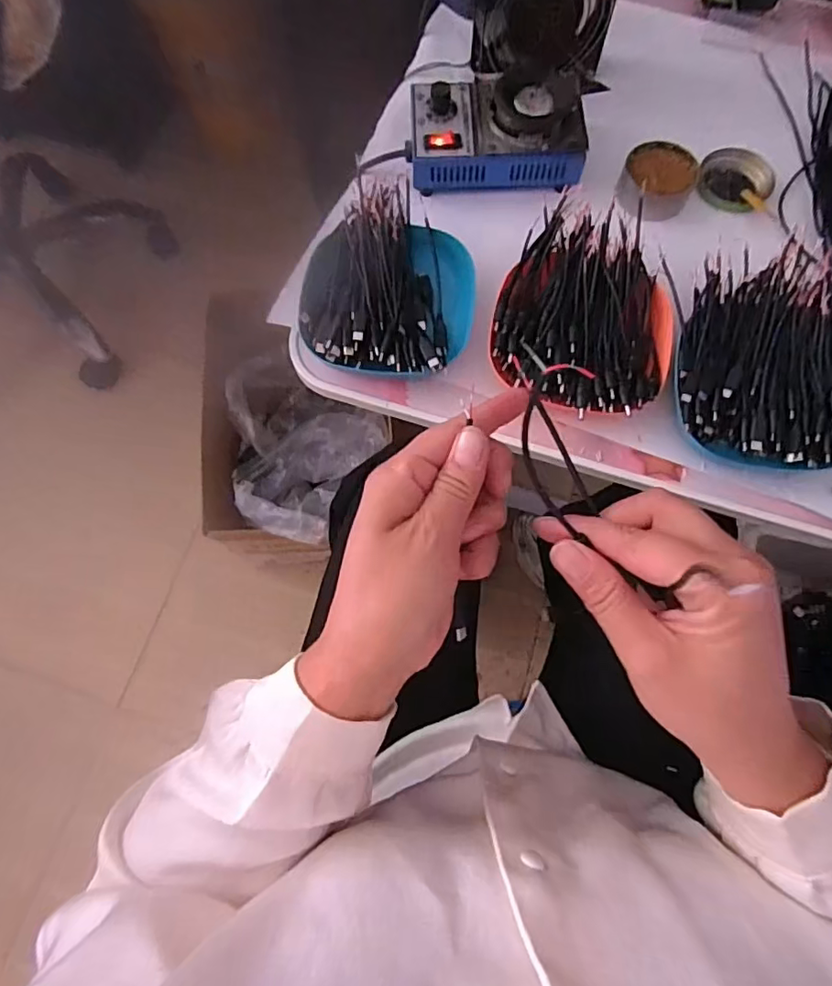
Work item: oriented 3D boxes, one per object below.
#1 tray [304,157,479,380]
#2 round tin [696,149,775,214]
[{"bbox_3d":[-0.019,-0.176,0.468,0.135,0.039,0.164,14,74,5],"label":"tray"},{"bbox_3d":[0.300,-0.294,0.531,0.071,0.012,0.065,0,73,1],"label":"round tin"}]

